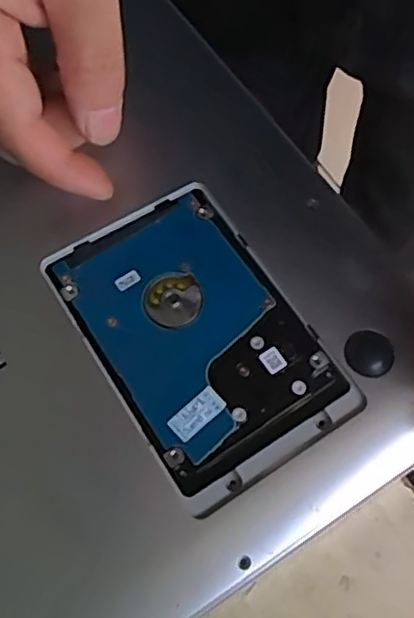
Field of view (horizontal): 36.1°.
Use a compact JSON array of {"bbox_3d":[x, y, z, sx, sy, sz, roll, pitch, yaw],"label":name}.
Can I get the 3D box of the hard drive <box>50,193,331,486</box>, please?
[{"bbox_3d":[-0.007,0.004,0.240,0.068,0.004,0.096,-32,71,-12],"label":"hard drive"}]

